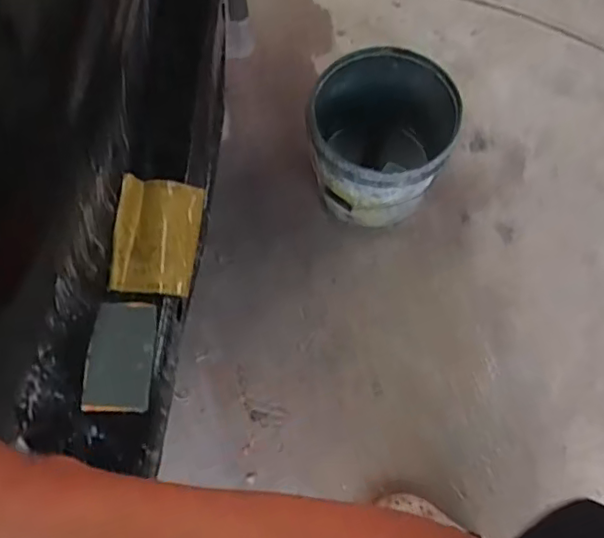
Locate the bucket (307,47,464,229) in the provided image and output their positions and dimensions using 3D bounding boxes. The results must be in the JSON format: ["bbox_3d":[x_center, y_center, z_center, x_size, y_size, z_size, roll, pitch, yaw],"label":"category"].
[{"bbox_3d":[0.160,-0.261,1.310,0.283,0.293,0.277,0,67,0],"label":"bucket"}]

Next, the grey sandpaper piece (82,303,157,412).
[{"bbox_3d":[-0.198,0.096,0.655,0.069,0.014,0.115,2,72,-1],"label":"grey sandpaper piece"}]

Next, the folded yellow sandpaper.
[{"bbox_3d":[-0.171,-0.040,0.711,0.097,0.010,0.140,10,72,-22],"label":"folded yellow sandpaper"}]

